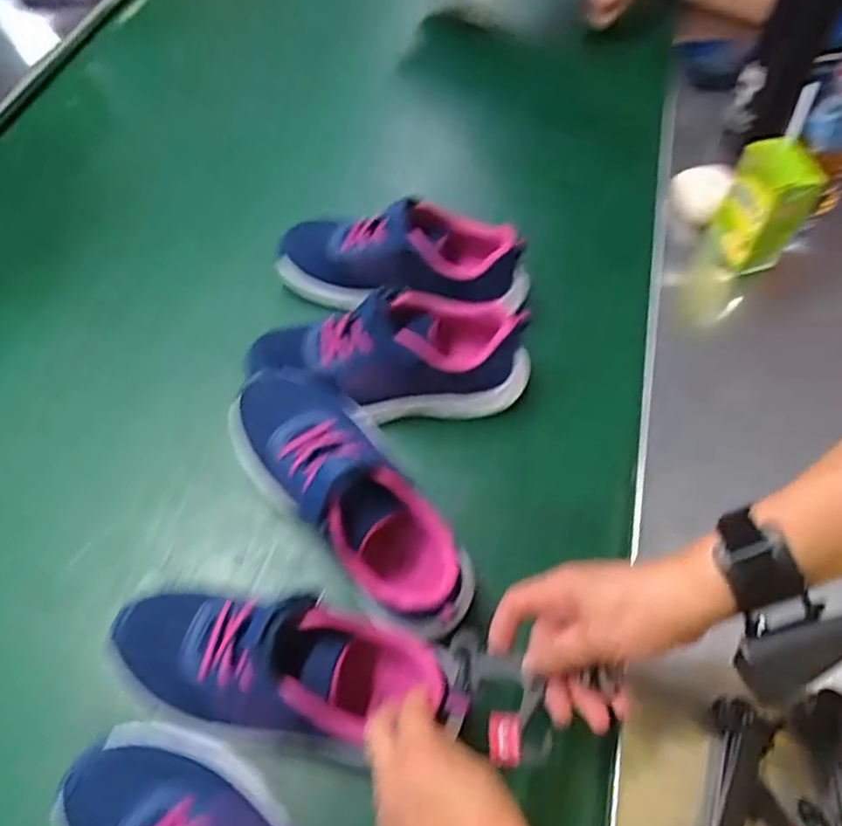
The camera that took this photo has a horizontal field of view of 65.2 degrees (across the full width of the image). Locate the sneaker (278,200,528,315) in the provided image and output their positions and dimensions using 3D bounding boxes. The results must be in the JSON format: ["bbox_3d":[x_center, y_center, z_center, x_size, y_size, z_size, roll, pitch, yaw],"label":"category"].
[{"bbox_3d":[-0.019,-0.150,0.621,0.234,0.080,0.078,11,59,5],"label":"sneaker"}]

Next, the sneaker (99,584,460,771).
[{"bbox_3d":[-0.089,0.163,0.427,0.231,0.087,0.088,4,58,10],"label":"sneaker"}]

